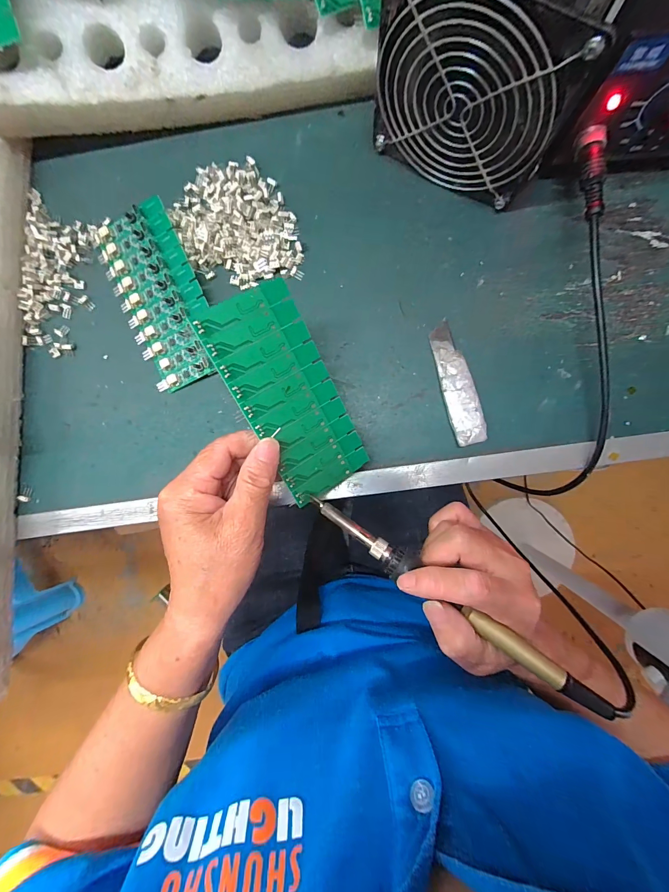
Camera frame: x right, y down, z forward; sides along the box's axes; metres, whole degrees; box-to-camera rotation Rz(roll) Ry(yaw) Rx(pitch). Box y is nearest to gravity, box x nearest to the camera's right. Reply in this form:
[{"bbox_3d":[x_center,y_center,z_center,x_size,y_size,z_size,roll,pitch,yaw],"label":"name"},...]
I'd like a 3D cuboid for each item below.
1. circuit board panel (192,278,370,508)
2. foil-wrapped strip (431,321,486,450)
[{"bbox_3d":[-0.028,-0.031,0.230,0.061,0.004,0.136,-33,112,-15],"label":"circuit board panel"},{"bbox_3d":[0.097,-0.049,0.273,0.025,0.005,0.096,-13,90,2],"label":"foil-wrapped strip"}]

